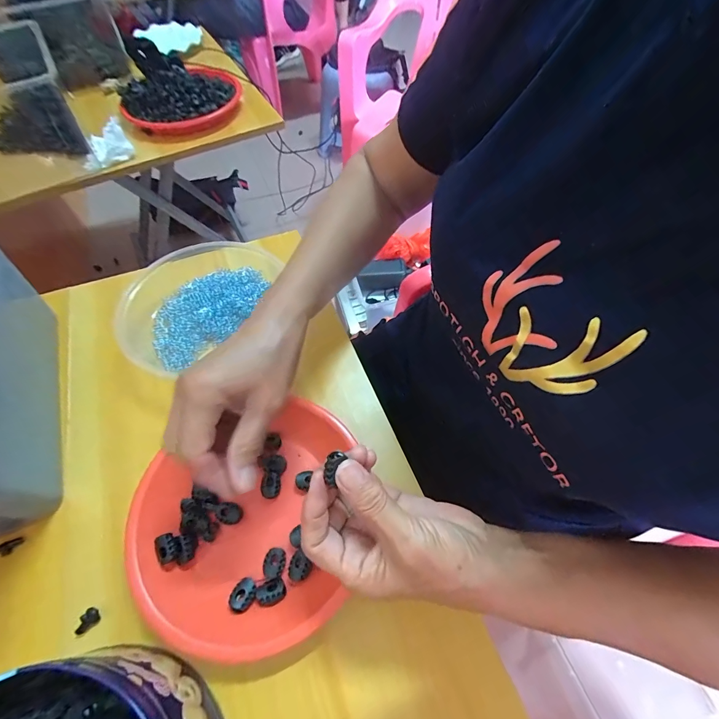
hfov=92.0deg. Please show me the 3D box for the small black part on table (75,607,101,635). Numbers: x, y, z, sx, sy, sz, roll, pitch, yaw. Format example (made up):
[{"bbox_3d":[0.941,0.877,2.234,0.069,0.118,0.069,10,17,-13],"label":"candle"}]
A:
[{"bbox_3d":[-0.208,0.199,0.264,0.018,0.005,0.012,-35,66,-19],"label":"small black part on table"}]

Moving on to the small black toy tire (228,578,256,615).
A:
[{"bbox_3d":[-0.091,0.183,0.270,0.019,0.007,0.023,21,62,12],"label":"small black toy tire"}]

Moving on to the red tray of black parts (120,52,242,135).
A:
[{"bbox_3d":[-0.374,-0.559,0.726,0.235,0.062,0.234,-24,63,-14],"label":"red tray of black parts"}]

